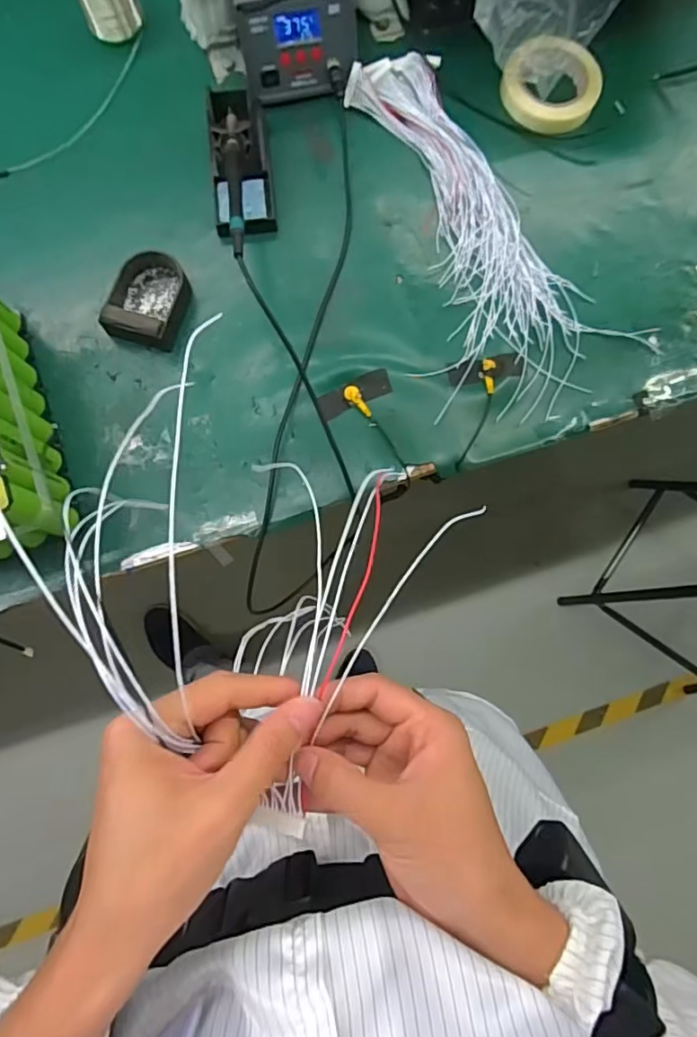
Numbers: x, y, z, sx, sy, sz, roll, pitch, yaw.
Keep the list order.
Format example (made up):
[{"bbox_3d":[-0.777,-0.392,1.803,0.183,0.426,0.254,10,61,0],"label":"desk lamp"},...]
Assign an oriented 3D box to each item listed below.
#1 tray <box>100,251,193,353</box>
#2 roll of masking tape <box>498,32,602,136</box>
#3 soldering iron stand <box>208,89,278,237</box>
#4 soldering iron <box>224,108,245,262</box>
[{"bbox_3d":[-0.225,-0.248,0.638,0.081,0.046,0.104,10,81,-1],"label":"tray"},{"bbox_3d":[0.246,-0.527,0.685,0.118,0.029,0.094,27,93,4],"label":"roll of masking tape"},{"bbox_3d":[-0.126,-0.415,0.646,0.071,0.068,0.150,-5,82,-3],"label":"soldering iron stand"},{"bbox_3d":[-0.118,-0.351,0.581,0.018,0.013,0.232,-6,64,-3],"label":"soldering iron"}]

